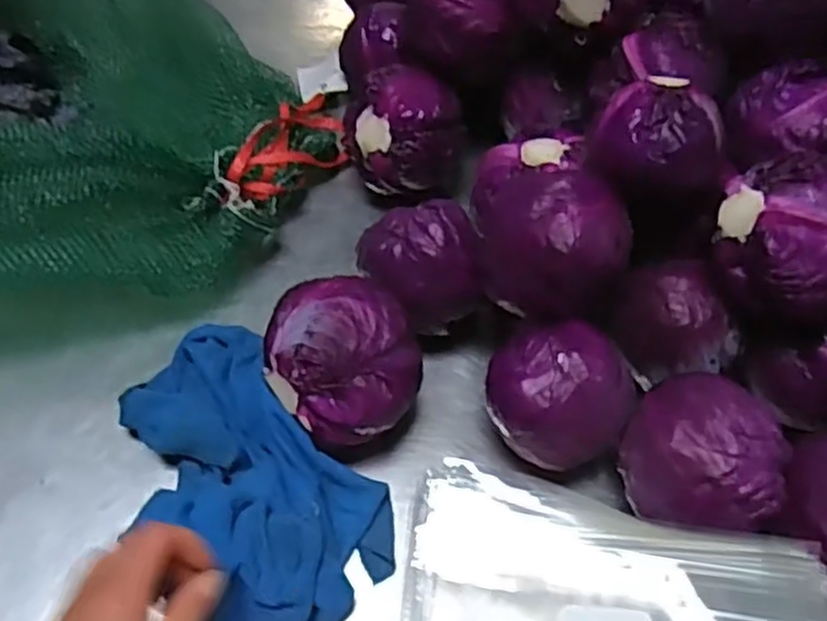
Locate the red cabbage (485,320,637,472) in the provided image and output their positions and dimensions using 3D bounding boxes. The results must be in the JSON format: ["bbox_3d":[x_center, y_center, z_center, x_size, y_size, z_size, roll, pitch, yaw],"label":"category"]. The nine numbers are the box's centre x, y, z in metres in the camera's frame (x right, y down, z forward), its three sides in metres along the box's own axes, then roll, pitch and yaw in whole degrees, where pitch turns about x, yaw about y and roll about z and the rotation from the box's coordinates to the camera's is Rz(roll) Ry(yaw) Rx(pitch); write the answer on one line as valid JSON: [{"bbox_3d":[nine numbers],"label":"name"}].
[{"bbox_3d":[0.105,0.065,0.564,0.103,0.092,0.082,19,58,10],"label":"red cabbage"}]

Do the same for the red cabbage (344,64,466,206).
[{"bbox_3d":[-0.009,-0.157,0.703,0.095,0.095,0.087,1,57,-1],"label":"red cabbage"}]

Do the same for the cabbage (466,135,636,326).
[{"bbox_3d":[0.096,-0.055,0.547,0.109,0.088,0.091,9,57,4],"label":"cabbage"}]

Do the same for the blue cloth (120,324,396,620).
[{"bbox_3d":[-0.117,0.118,0.561,0.142,0.071,0.238,-30,63,-20],"label":"blue cloth"}]

